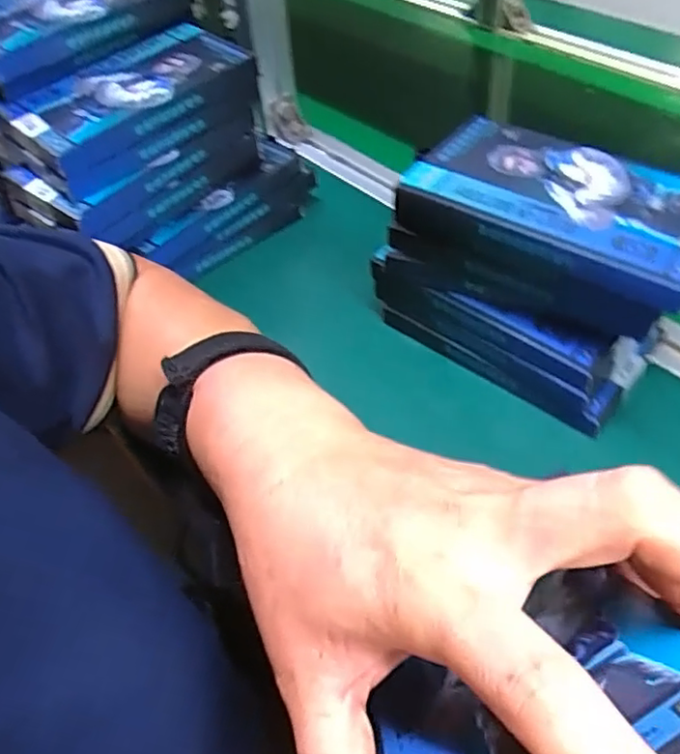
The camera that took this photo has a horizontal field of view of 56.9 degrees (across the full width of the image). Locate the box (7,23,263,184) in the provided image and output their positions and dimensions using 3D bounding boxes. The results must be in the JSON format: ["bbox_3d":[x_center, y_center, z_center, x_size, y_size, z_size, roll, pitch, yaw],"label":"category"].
[{"bbox_3d":[-0.146,-0.201,0.447,0.162,0.031,0.082,-37,56,-24],"label":"box"}]

